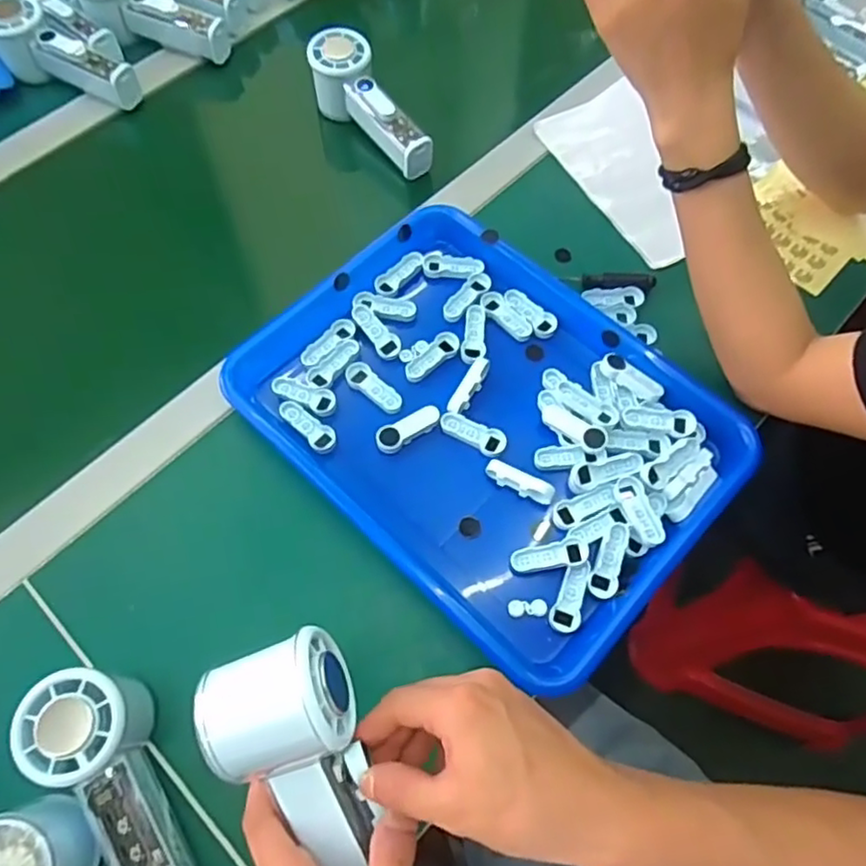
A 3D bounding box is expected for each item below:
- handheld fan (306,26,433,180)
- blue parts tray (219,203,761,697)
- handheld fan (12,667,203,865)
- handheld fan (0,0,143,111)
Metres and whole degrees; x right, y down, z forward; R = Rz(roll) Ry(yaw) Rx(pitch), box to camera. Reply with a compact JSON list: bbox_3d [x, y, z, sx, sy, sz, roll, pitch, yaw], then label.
[{"bbox_3d":[-0.056,-0.300,0.606,0.054,0.059,0.159,-36,83,-15],"label":"handheld fan"},{"bbox_3d":[0.044,-0.013,0.488,0.263,0.041,0.335,-42,71,-17],"label":"blue parts tray"},{"bbox_3d":[-0.173,0.207,0.370,0.055,0.060,0.155,-30,83,-12],"label":"handheld fan"},{"bbox_3d":[-0.354,-0.361,0.626,0.148,0.055,0.050,26,67,-6],"label":"handheld fan"}]

